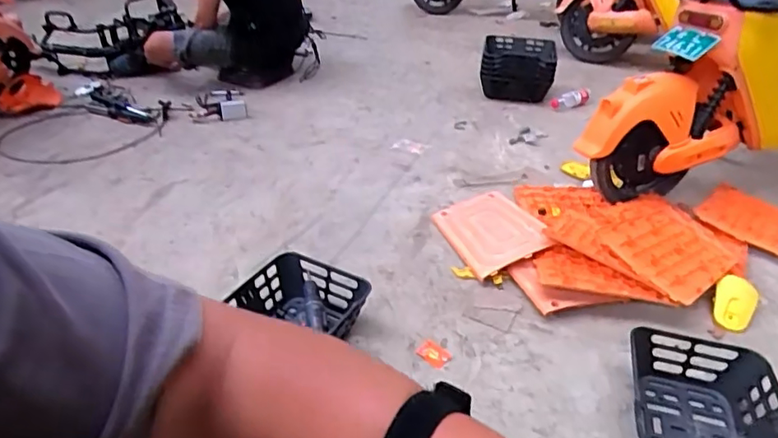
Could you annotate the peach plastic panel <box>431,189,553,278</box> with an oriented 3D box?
[{"bbox_3d":[0.282,0.024,1.512,0.229,0.032,0.316,-23,36,-7],"label":"peach plastic panel"}]

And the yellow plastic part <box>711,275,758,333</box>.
[{"bbox_3d":[0.820,0.197,1.306,0.100,0.018,0.161,42,65,13],"label":"yellow plastic part"}]

